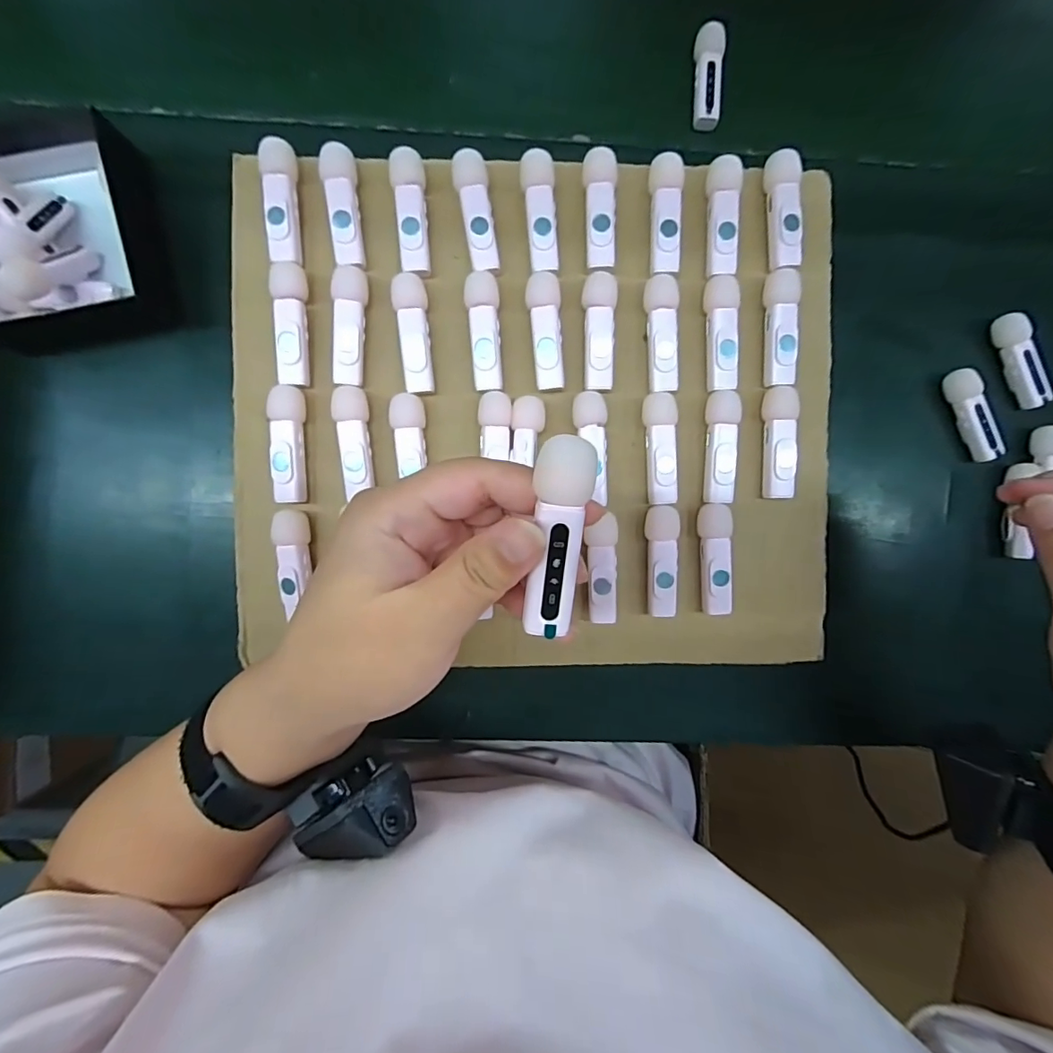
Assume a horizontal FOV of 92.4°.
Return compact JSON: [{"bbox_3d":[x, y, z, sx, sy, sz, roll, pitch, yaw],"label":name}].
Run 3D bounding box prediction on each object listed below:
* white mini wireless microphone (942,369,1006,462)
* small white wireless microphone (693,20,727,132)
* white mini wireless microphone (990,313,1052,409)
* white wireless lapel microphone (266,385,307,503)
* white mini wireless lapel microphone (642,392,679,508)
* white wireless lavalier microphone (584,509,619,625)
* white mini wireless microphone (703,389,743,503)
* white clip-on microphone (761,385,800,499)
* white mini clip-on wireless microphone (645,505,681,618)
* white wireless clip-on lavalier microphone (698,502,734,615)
[{"bbox_3d":[0.308,-0.076,0.345,0.017,0.019,0.064,-26,89,-4],"label":"white mini wireless microphone"},{"bbox_3d":[0.124,-0.307,0.347,0.019,0.012,0.067,4,87,-3],"label":"small white wireless microphone"},{"bbox_3d":[0.341,-0.114,0.347,0.015,0.015,0.065,-25,89,-4],"label":"white mini wireless microphone"},{"bbox_3d":[-0.133,-0.045,0.286,0.016,0.019,0.063,-2,88,-3],"label":"white wireless lapel microphone"},{"bbox_3d":[0.077,-0.046,0.295,0.019,0.013,0.064,0,87,-3],"label":"white mini wireless lapel microphone"},{"bbox_3d":[0.043,0.025,0.296,0.018,0.017,0.061,1,87,-3],"label":"white wireless lavalier microphone"},{"bbox_3d":[0.113,-0.047,0.295,0.017,0.013,0.064,4,87,-3],"label":"white mini wireless microphone"},{"bbox_3d":[0.148,-0.049,0.295,0.016,0.015,0.064,0,87,-3],"label":"white clip-on microphone"},{"bbox_3d":[0.079,0.020,0.297,0.018,0.016,0.064,0,87,-3],"label":"white mini clip-on wireless microphone"},{"bbox_3d":[0.110,0.019,0.297,0.017,0.016,0.064,0,88,-3],"label":"white wireless clip-on lavalier microphone"}]

